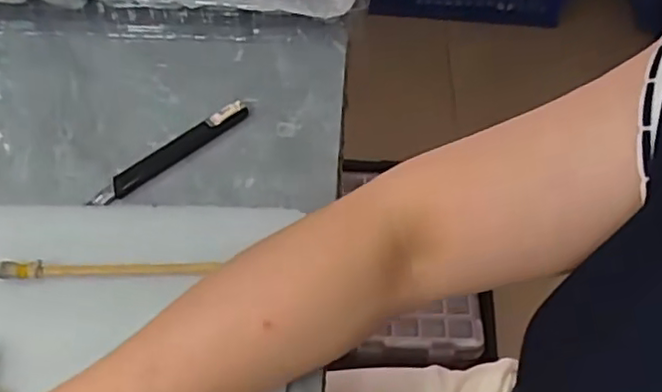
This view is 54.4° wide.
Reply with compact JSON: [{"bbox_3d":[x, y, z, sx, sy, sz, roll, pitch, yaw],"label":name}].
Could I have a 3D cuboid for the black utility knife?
[{"bbox_3d":[-0.117,-0.033,0.477,0.133,0.010,0.022,-35,60,-26],"label":"black utility knife"}]

